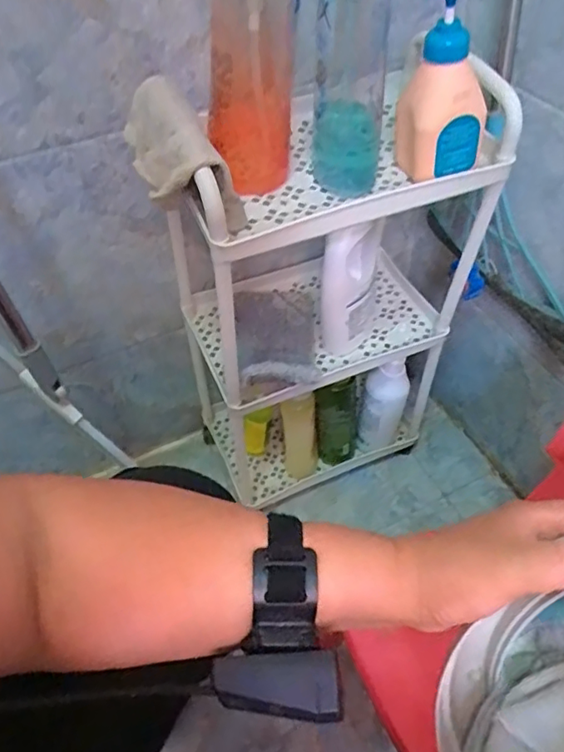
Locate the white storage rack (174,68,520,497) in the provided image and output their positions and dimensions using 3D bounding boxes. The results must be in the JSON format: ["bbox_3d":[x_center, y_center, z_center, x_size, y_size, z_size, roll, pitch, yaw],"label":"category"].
[{"bbox_3d":[0.044,-0.073,0.776,0.313,0.561,0.237,-19,52,-14],"label":"white storage rack"}]

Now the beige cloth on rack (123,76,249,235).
[{"bbox_3d":[-0.088,-0.190,0.504,0.077,0.093,0.126,-17,51,-12],"label":"beige cloth on rack"}]

